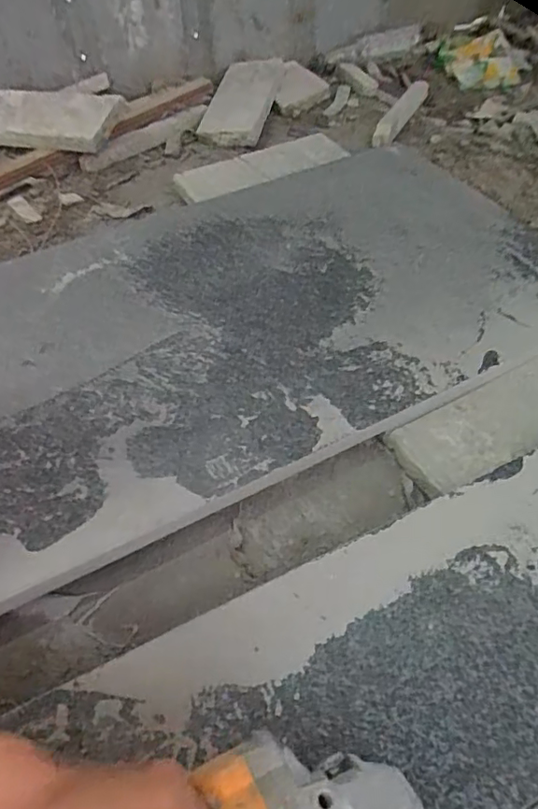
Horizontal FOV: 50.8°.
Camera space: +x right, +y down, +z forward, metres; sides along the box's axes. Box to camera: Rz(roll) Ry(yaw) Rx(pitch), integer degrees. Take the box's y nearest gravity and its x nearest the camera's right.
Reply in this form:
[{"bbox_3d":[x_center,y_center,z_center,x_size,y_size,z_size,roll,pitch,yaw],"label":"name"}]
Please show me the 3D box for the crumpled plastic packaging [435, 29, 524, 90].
[{"bbox_3d":[0.410,-0.673,1.107,0.159,0.066,0.103,21,56,19],"label":"crumpled plastic packaging"}]

